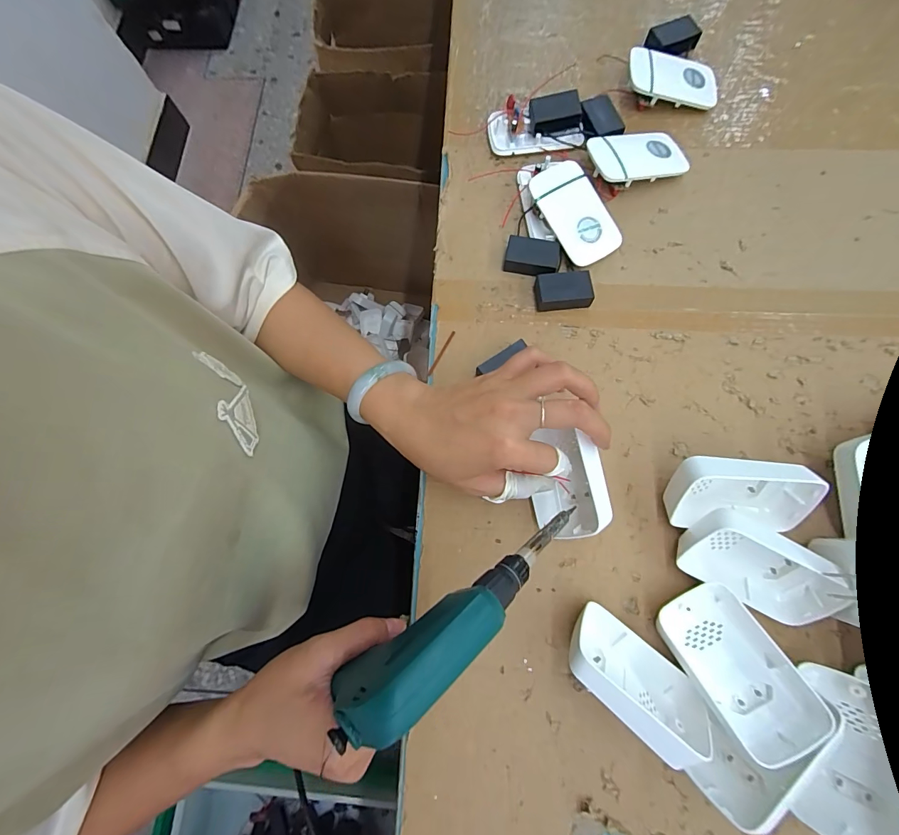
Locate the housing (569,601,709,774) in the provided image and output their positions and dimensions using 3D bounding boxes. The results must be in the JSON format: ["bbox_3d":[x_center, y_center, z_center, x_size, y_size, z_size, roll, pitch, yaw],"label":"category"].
[{"bbox_3d":[0.125,0.177,0.271,0.100,0.058,0.050,40,80,11],"label":"housing"}]

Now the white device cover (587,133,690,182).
[{"bbox_3d":[0.183,-0.252,0.395,0.089,0.022,0.053,-12,75,-1],"label":"white device cover"}]

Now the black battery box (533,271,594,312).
[{"bbox_3d":[0.103,-0.114,0.364,0.049,0.018,0.027,-6,75,1],"label":"black battery box"}]

